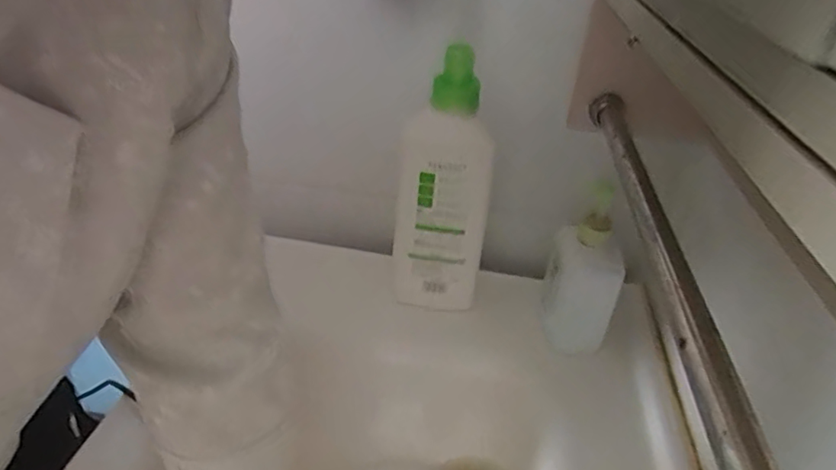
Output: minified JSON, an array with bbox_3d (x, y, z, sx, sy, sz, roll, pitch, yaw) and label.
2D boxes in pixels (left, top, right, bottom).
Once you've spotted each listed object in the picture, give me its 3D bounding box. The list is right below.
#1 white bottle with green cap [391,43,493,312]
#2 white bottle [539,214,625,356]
[{"bbox_3d":[0.021,-0.041,0.560,0.089,0.260,0.058,0,34,-7],"label":"white bottle with green cap"},{"bbox_3d":[0.167,0.050,0.572,0.072,0.140,0.074,14,35,14],"label":"white bottle"}]

